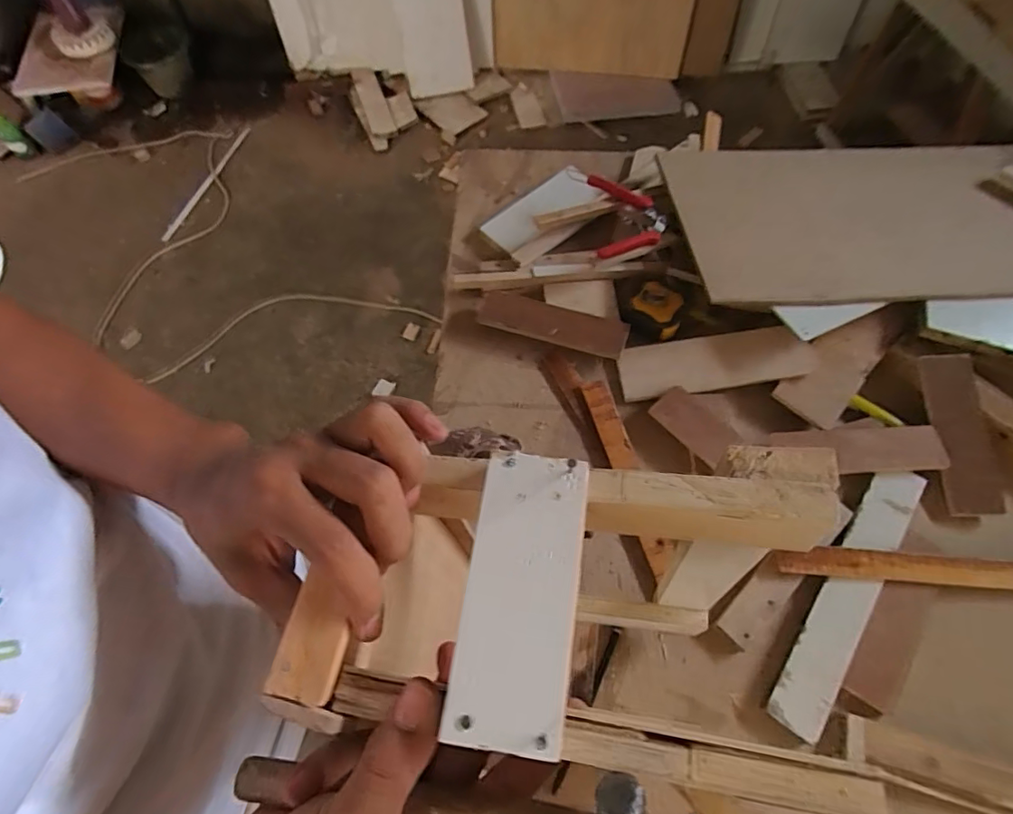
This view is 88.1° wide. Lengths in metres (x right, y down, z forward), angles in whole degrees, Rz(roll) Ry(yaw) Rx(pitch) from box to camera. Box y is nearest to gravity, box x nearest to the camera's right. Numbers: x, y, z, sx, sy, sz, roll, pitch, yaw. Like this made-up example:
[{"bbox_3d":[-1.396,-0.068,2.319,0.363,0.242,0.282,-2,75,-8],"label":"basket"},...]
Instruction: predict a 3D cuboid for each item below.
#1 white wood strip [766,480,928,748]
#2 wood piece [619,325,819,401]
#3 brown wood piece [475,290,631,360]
[{"bbox_3d":[0.378,0.199,0.572,0.054,0.016,0.324,35,69,16],"label":"white wood strip"},{"bbox_3d":[0.270,-0.059,0.685,0.240,0.010,0.079,-7,68,6],"label":"wood piece"},{"bbox_3d":[0.062,-0.116,0.716,0.202,0.013,0.055,16,80,10],"label":"brown wood piece"}]

